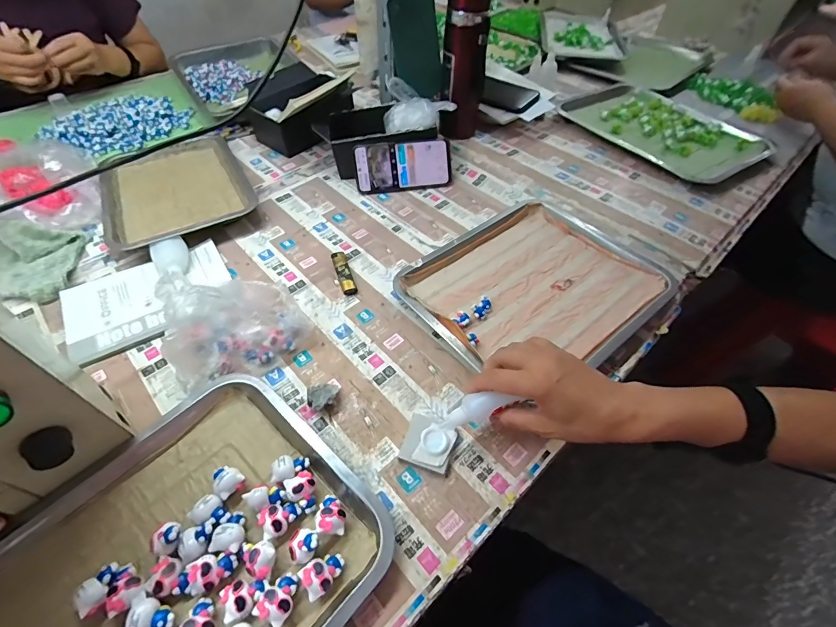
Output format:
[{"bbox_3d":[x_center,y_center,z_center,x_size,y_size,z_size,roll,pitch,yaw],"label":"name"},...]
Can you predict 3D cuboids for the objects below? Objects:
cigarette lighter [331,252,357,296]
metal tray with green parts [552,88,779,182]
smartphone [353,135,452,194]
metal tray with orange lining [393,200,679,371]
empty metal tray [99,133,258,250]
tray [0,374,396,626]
[{"bbox_3d":[-0.106,-0.059,0.565,0.019,0.013,0.081,-15,53,-14],"label":"cigarette lighter"},{"bbox_3d":[0.439,-0.347,0.748,0.190,0.040,0.346,-30,58,-24],"label":"metal tray with green parts"},{"bbox_3d":[-0.025,-0.255,0.686,0.161,0.080,0.010,-8,20,-6],"label":"smartphone"},{"bbox_3d":[0.151,-0.040,0.547,0.304,0.036,0.270,-31,58,-24],"label":"metal tray with orange lining"},{"bbox_3d":[-0.405,-0.216,0.671,0.209,0.029,0.300,-22,55,-19],"label":"empty metal tray"},{"bbox_3d":[-0.217,0.221,0.314,0.257,0.026,0.340,36,58,24],"label":"tray"}]

